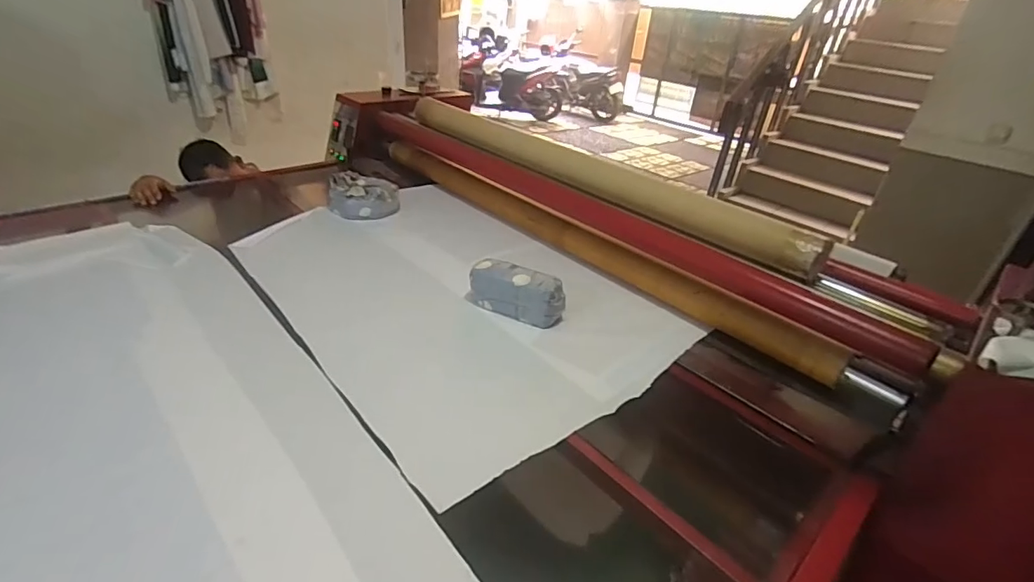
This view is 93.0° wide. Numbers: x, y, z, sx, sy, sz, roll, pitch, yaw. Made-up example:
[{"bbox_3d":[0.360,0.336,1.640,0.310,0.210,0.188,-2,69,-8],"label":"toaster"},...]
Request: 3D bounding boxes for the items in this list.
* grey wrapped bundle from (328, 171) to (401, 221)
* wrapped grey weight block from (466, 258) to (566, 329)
[{"bbox_3d":[-0.530,-0.341,1.709,0.234,0.090,0.217,-5,34,-16],"label":"grey wrapped bundle"},{"bbox_3d":[-0.002,0.001,1.219,0.250,0.116,0.080,20,35,21],"label":"wrapped grey weight block"}]

